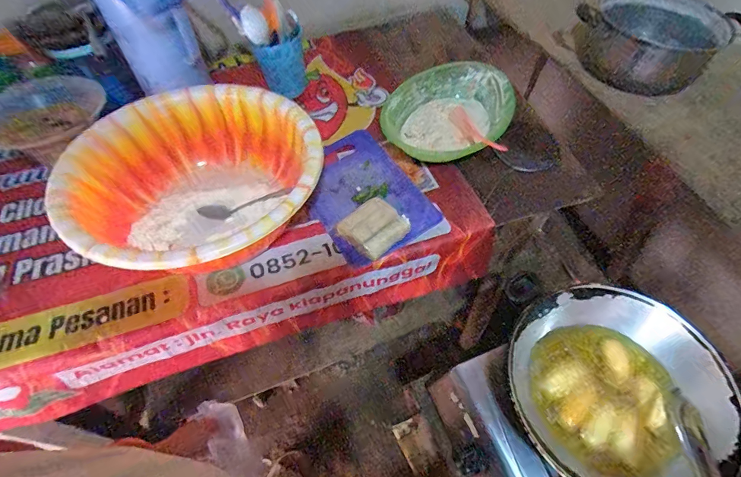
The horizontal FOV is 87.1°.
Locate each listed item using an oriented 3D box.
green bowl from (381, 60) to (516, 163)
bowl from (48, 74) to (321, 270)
[{"bbox_3d":[0.167,-0.262,0.800,0.223,0.073,0.249,29,61,20],"label":"green bowl"},{"bbox_3d":[-0.275,-0.083,0.650,0.368,0.147,0.385,-1,55,1],"label":"bowl"}]

